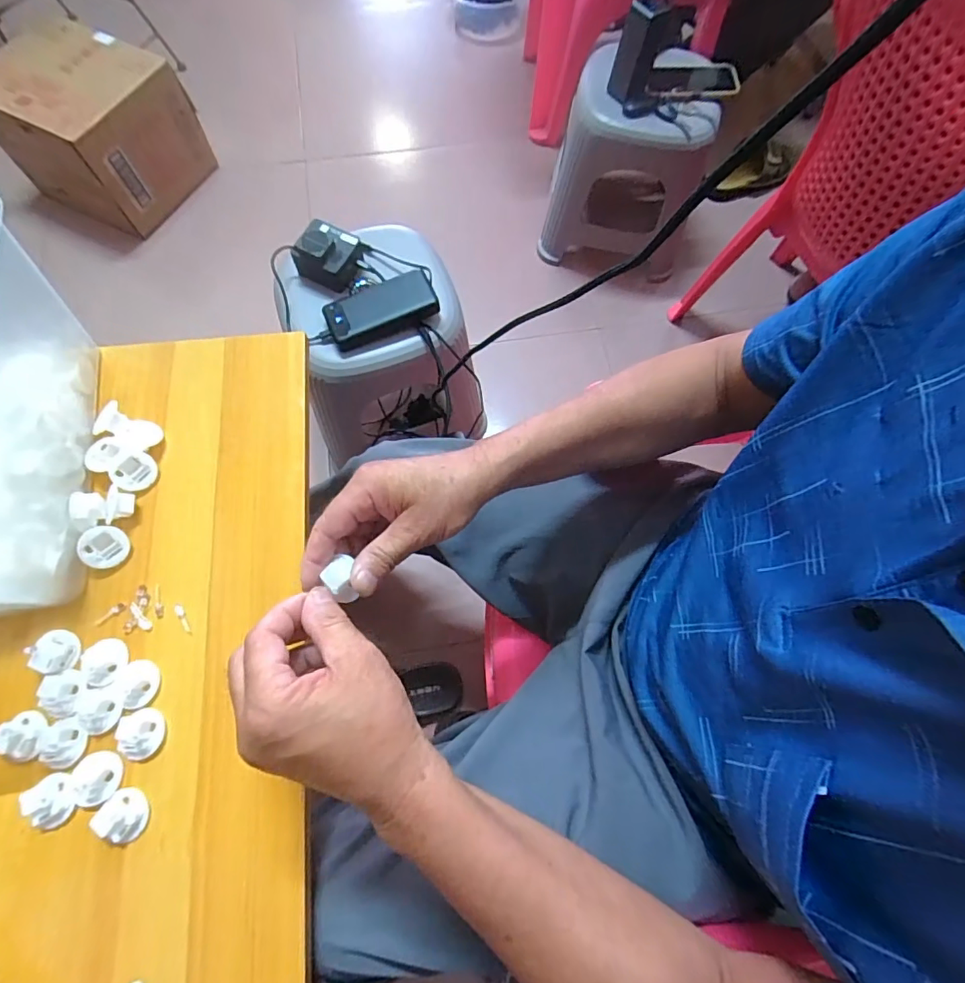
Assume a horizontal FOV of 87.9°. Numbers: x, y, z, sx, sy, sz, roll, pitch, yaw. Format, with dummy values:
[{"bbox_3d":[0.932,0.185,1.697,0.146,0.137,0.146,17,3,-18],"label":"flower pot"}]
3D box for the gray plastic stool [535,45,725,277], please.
[{"bbox_3d":[0.311,-0.680,1.044,0.298,0.299,0.264,15,71,4],"label":"gray plastic stool"}]

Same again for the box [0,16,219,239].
[{"bbox_3d":[-0.815,-0.774,1.080,0.308,0.255,0.297,34,73,10],"label":"box"}]

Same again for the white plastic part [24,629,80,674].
[{"bbox_3d":[-0.320,0.119,0.374,0.027,0.017,0.031,-3,71,-3],"label":"white plastic part"}]

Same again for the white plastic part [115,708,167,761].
[{"bbox_3d":[-0.246,0.175,0.361,0.027,0.011,0.033,-9,71,-5],"label":"white plastic part"}]

